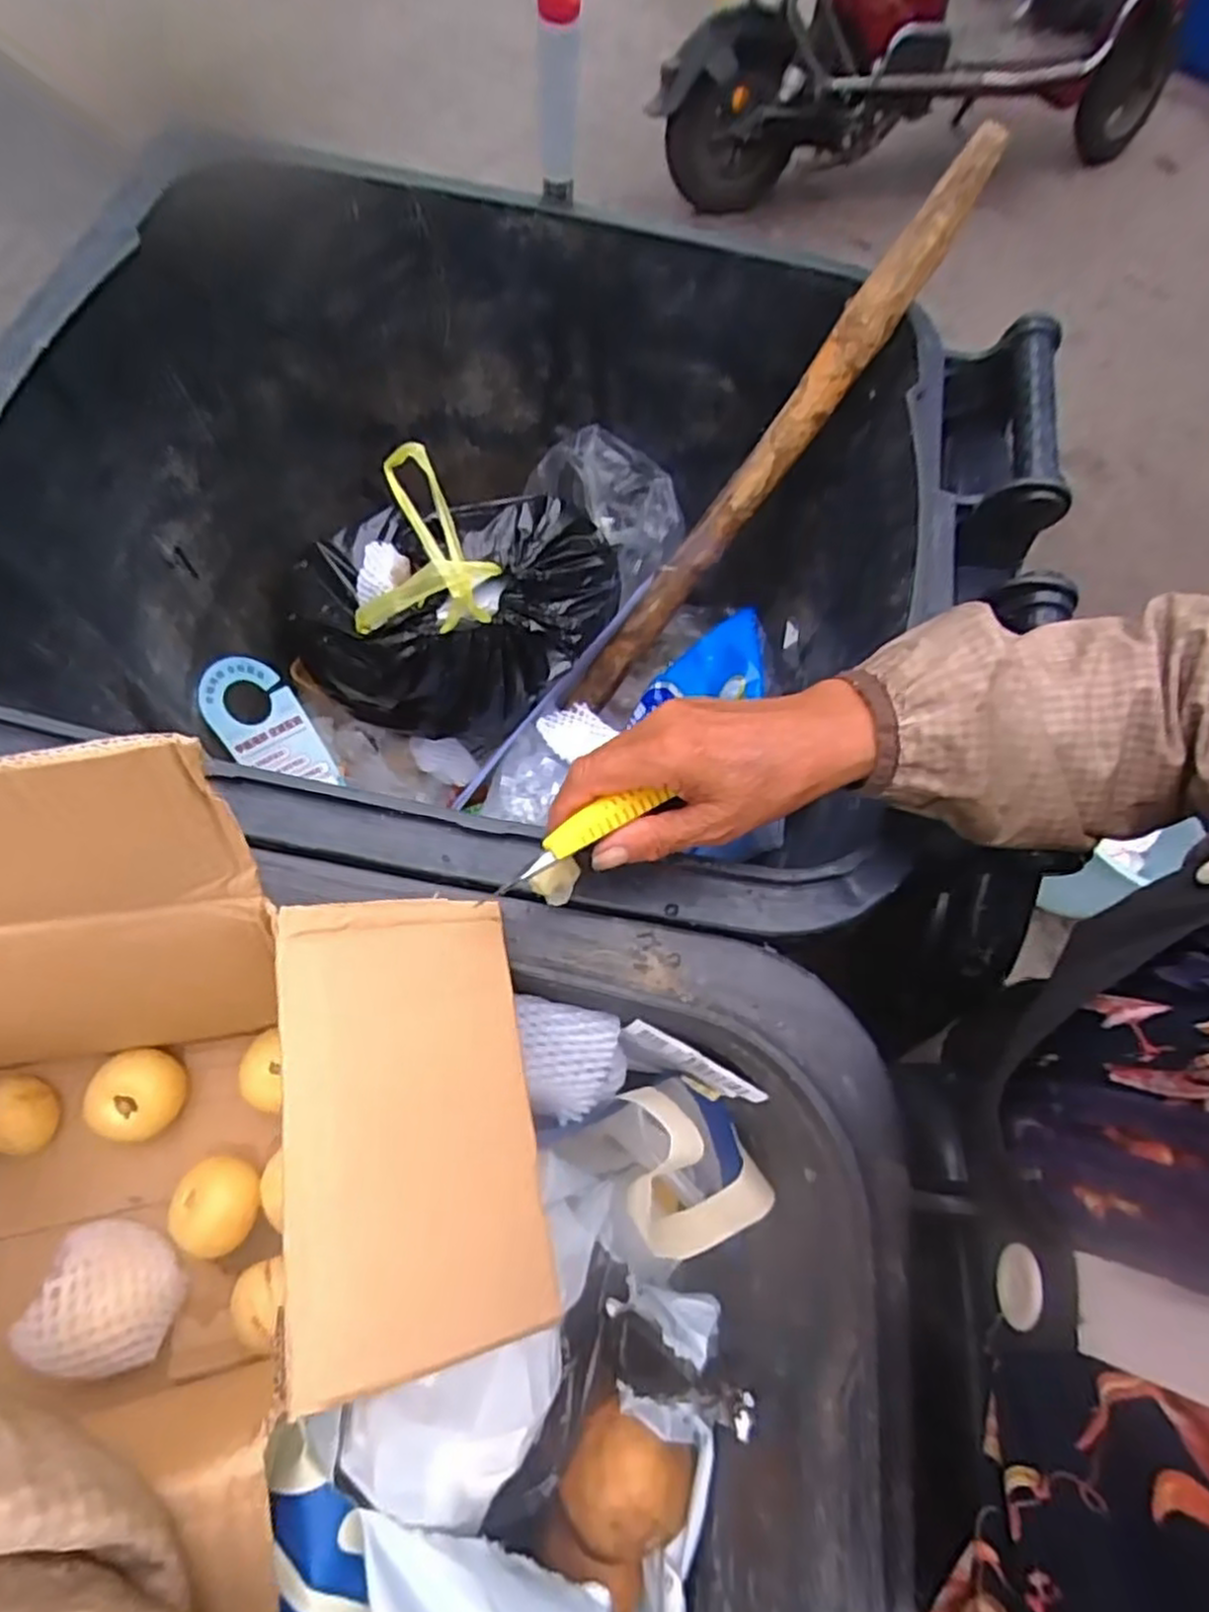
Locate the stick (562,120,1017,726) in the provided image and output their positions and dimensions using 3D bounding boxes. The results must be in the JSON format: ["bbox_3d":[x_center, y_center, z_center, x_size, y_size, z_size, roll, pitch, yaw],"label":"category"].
[{"bbox_3d":[0.120,-0.267,0.643,0.038,0.512,0.030,-14,61,-50],"label":"stick"}]

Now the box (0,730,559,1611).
[{"bbox_3d":[-0.232,0.165,0.281,0.408,0.265,0.261,-12,67,-8],"label":"box"}]

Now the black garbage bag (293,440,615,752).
[{"bbox_3d":[-0.126,-0.174,0.659,0.266,0.171,0.188,4,66,-1],"label":"black garbage bag"}]

